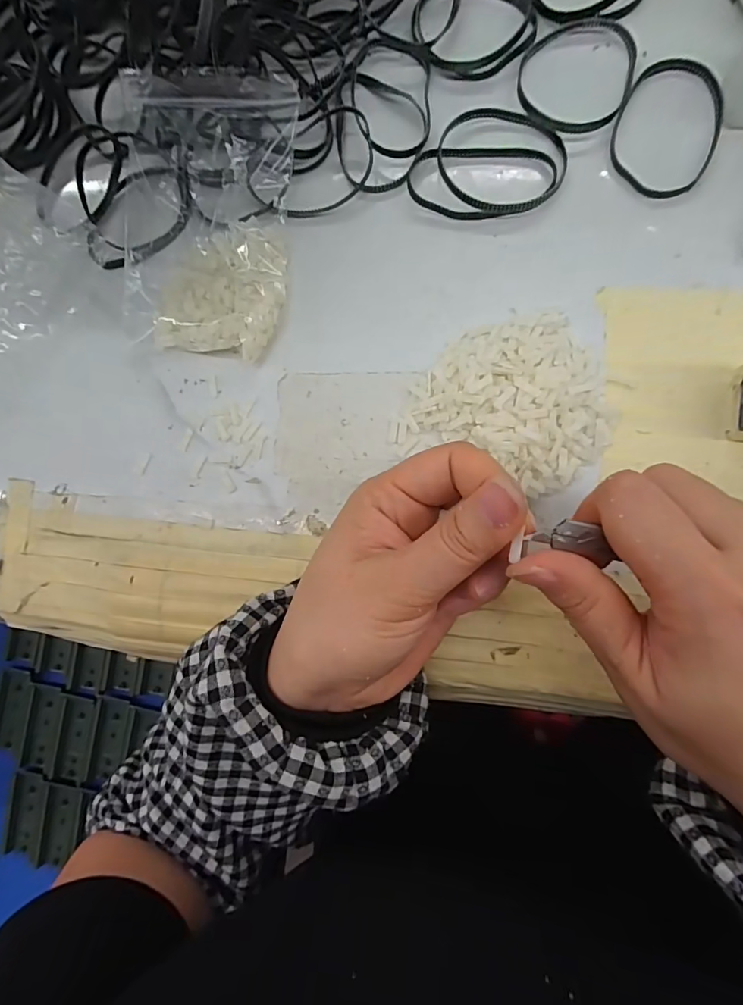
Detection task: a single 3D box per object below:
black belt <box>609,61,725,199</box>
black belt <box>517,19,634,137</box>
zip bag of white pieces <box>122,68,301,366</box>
[{"bbox_3d":[0.143,-0.182,0.232,0.049,0.004,0.066,17,90,9],"label":"black belt"},{"bbox_3d":[0.103,-0.214,0.240,0.057,0.008,0.060,0,87,9],"label":"black belt"},{"bbox_3d":[-0.092,-0.157,0.259,0.095,0.017,0.155,3,88,9],"label":"zip bag of white pieces"}]

